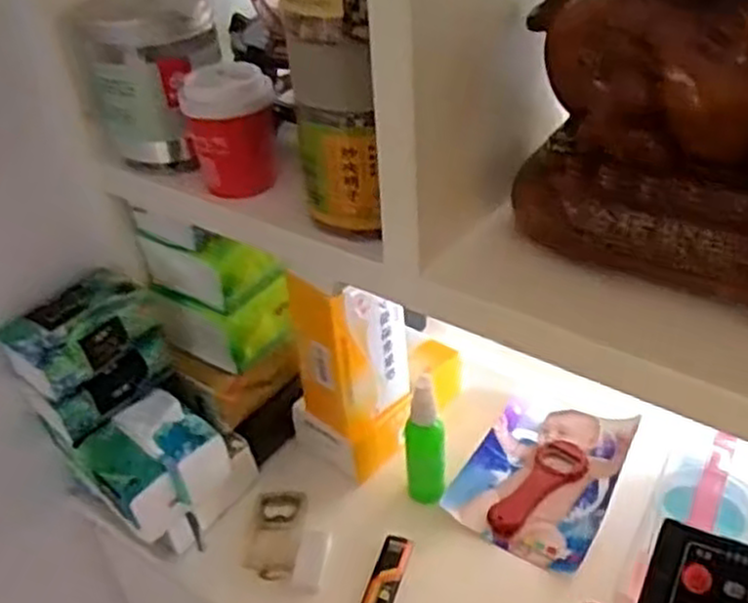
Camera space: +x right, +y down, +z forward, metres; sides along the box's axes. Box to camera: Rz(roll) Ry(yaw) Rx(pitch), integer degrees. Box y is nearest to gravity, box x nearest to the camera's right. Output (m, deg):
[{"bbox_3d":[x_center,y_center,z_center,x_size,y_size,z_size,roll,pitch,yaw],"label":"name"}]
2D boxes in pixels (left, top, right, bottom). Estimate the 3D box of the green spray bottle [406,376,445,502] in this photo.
[{"bbox_3d":[0.043,0.119,0.633,0.031,0.120,0.029,-24,41,-24],"label":"green spray bottle"}]

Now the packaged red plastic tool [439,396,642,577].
[{"bbox_3d":[0.150,0.149,0.676,0.119,0.017,0.170,18,43,27],"label":"packaged red plastic tool"}]

